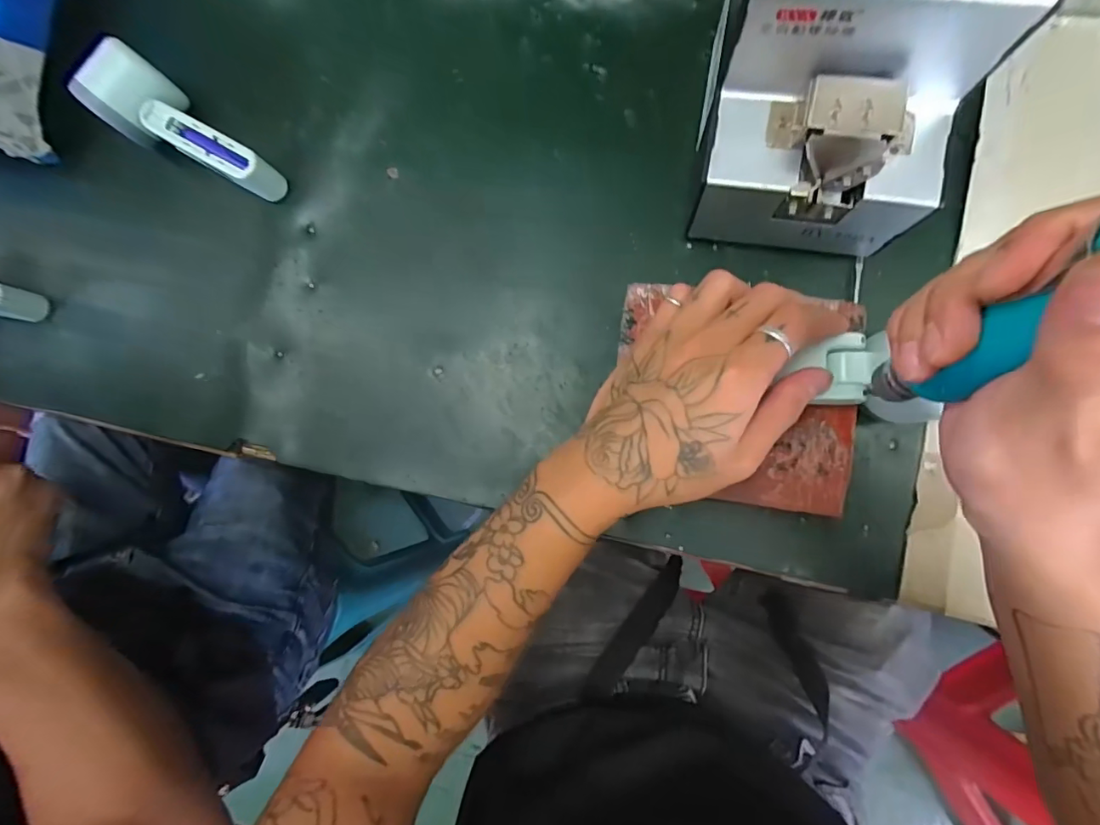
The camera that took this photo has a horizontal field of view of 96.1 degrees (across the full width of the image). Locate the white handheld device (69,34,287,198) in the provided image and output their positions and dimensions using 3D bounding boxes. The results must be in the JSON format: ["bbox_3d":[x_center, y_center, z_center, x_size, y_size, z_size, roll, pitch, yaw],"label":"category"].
[{"bbox_3d":[-0.282,-0.215,0.387,0.160,0.054,0.053,37,91,10],"label":"white handheld device"}]

